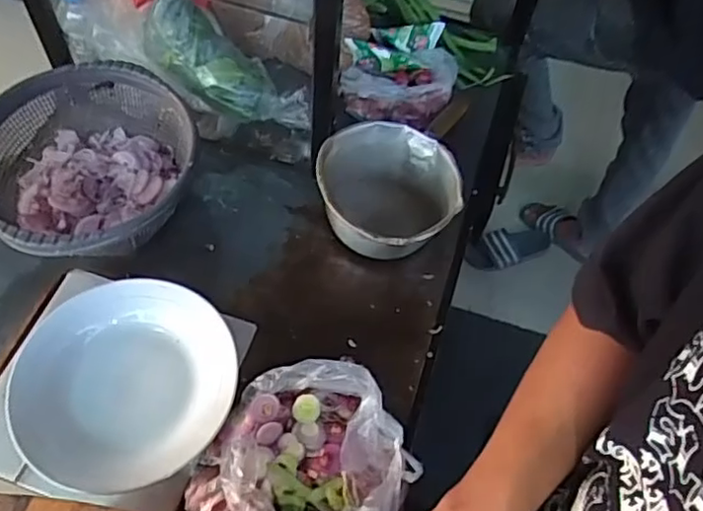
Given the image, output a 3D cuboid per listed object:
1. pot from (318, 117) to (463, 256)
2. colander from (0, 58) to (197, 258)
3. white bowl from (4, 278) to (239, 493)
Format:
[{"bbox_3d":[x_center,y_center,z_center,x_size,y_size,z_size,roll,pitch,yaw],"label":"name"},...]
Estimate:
[{"bbox_3d":[0.045,-0.071,0.769,0.168,0.097,0.176,2,58,-4],"label":"pot"},{"bbox_3d":[-0.302,-0.100,0.735,0.239,0.097,0.245,41,64,19],"label":"colander"},{"bbox_3d":[-0.232,0.130,0.646,0.189,0.052,0.219,36,62,16],"label":"white bowl"}]

